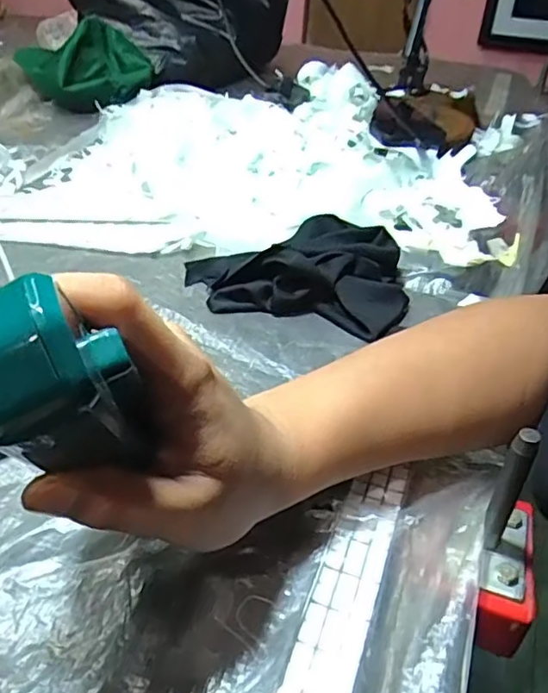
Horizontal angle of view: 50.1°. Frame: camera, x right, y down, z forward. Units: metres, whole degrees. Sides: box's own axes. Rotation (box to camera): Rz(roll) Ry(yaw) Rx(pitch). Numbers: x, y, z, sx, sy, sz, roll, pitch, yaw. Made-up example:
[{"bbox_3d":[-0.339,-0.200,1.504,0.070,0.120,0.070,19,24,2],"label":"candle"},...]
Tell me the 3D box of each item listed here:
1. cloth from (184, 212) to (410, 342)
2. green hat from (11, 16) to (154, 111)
[{"bbox_3d":[0.026,-0.076,0.505,0.188,0.046,0.152,13,38,12],"label":"cloth"},{"bbox_3d":[-0.284,-0.416,0.887,0.192,0.103,0.165,-7,38,-14],"label":"green hat"}]

